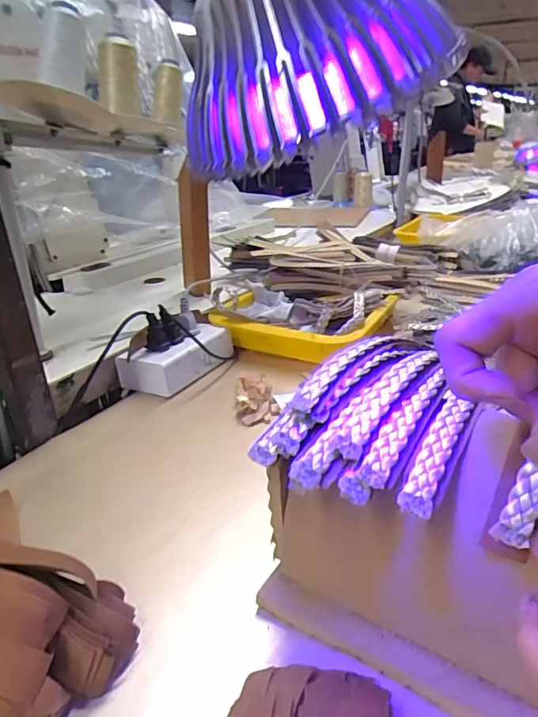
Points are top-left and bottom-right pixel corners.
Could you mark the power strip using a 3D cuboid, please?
[{"bbox_3d":[-0.099,-0.002,0.544,0.066,0.043,0.125,15,30,32],"label":"power strip"}]

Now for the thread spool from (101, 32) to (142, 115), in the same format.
[{"bbox_3d":[-0.197,-0.372,0.641,0.050,0.090,0.042,-8,26,-13],"label":"thread spool"}]

